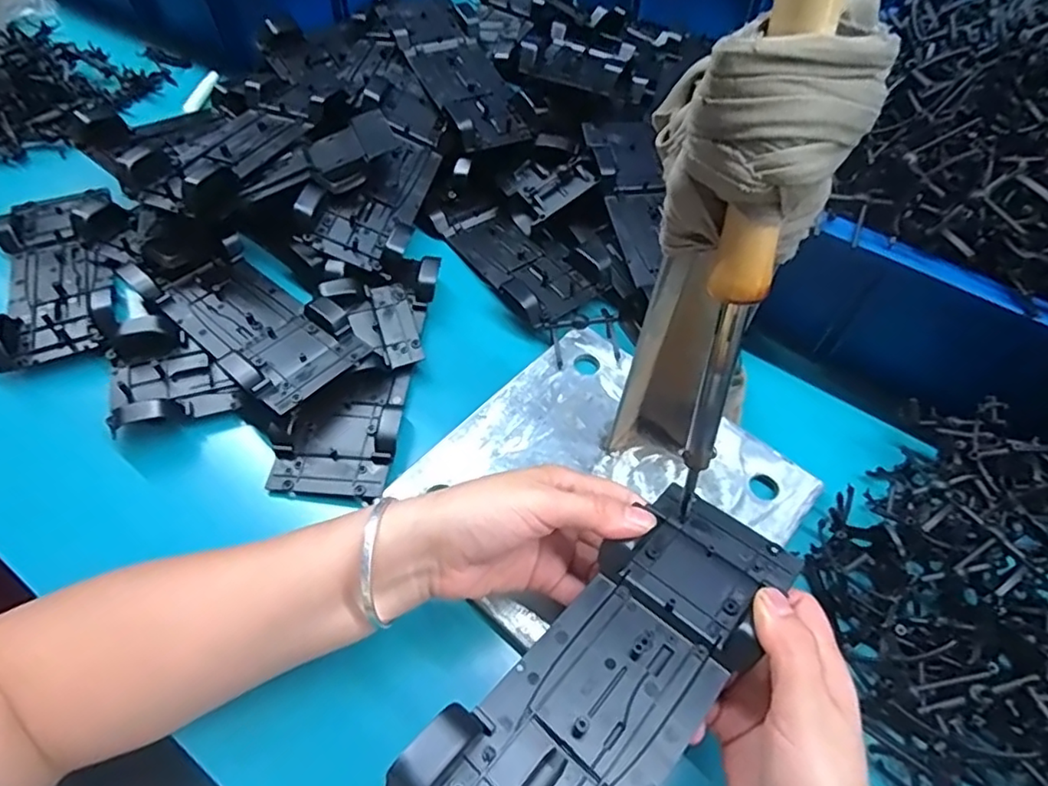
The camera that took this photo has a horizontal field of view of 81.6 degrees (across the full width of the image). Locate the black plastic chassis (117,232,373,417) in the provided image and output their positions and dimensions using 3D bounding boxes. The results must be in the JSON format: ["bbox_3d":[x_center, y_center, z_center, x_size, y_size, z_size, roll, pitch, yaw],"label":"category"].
[{"bbox_3d":[-0.185,-0.052,0.413,0.171,0.025,0.078,36,62,20],"label":"black plastic chassis"}]

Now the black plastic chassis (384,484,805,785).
[{"bbox_3d":[0.039,0.110,0.240,0.073,0.023,0.189,38,53,21],"label":"black plastic chassis"}]

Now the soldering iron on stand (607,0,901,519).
[{"bbox_3d":[0.074,-0.031,0.270,0.065,0.255,0.092,19,58,10],"label":"soldering iron on stand"}]

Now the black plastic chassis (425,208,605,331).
[{"bbox_3d":[-0.003,-0.109,0.471,0.077,0.030,0.140,-27,62,-18],"label":"black plastic chassis"}]

